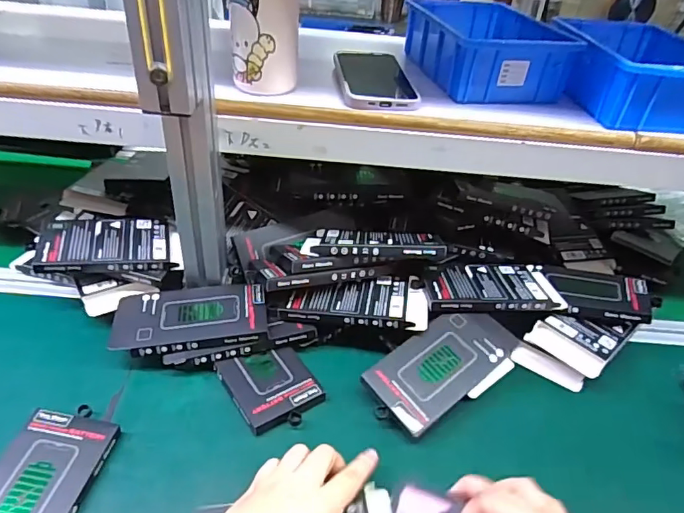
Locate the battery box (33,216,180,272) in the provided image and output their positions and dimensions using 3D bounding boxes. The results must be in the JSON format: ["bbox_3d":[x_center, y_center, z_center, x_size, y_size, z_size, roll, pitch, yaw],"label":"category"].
[{"bbox_3d":[-0.262,-0.015,0.564,0.134,0.011,0.076,-1,45,-19],"label":"battery box"}]

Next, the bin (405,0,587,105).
[{"bbox_3d":[0.164,-0.244,0.587,0.136,0.062,0.196,-3,38,-11],"label":"bin"}]

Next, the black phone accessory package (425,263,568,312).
[{"bbox_3d":[0.169,0.029,0.572,0.156,0.011,0.085,0,38,-8],"label":"black phone accessory package"}]

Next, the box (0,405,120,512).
[{"bbox_3d":[-0.247,0.187,0.404,0.079,0.015,0.141,9,37,4],"label":"box"}]

